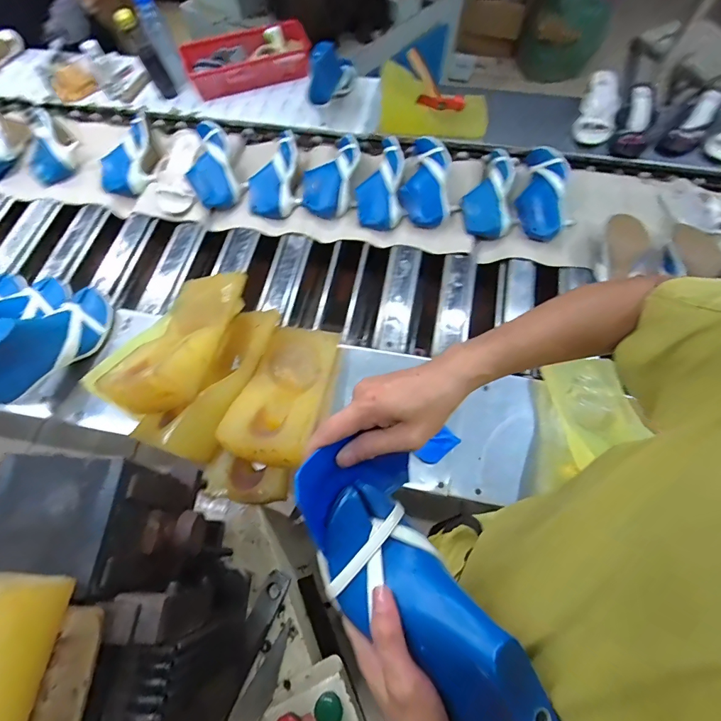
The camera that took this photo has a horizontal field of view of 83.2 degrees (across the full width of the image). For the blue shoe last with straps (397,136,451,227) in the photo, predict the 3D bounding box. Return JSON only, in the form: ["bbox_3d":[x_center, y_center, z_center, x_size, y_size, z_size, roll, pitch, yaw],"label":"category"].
[{"bbox_3d":[0.158,-0.426,0.954,0.123,0.072,0.221,7,85,4],"label":"blue shoe last with straps"}]

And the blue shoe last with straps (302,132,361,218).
[{"bbox_3d":[-0.069,-0.455,0.986,0.117,0.084,0.220,14,66,7],"label":"blue shoe last with straps"}]

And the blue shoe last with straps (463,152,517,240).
[{"bbox_3d":[0.309,-0.397,0.968,0.129,0.092,0.214,13,66,7],"label":"blue shoe last with straps"}]

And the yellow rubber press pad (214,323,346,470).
[{"bbox_3d":[-0.126,0.054,0.705,0.137,0.064,0.283,11,46,6],"label":"yellow rubber press pad"}]

